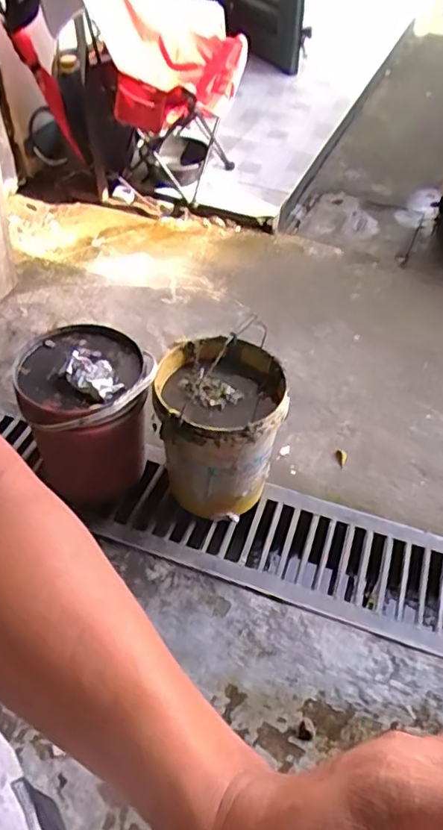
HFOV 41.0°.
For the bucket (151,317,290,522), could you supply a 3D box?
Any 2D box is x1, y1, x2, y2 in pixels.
[{"bbox_3d":[-0.007,0.041,1.433,0.277,0.339,0.300,1,48,-1],"label":"bucket"}]

